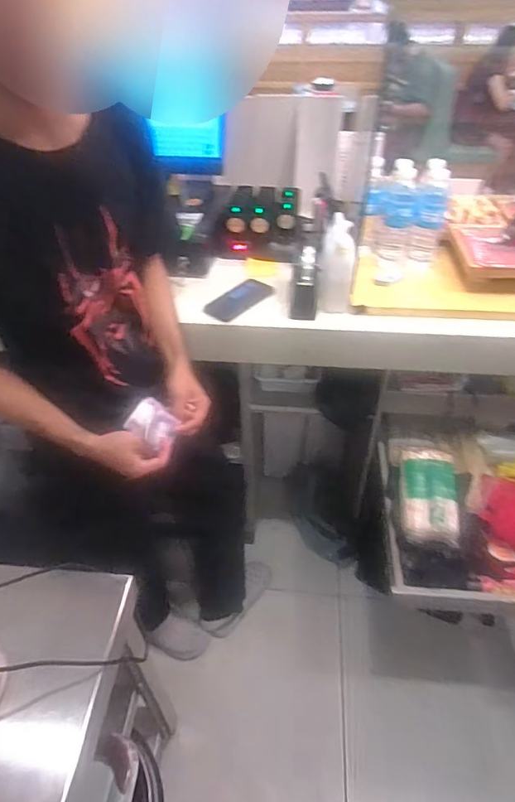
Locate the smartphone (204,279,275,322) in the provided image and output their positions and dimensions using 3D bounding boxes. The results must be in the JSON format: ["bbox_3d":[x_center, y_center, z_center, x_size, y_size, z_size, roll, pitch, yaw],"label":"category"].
[{"bbox_3d":[-0.039,-0.228,1.060,0.079,0.012,0.171,28,51,28],"label":"smartphone"}]

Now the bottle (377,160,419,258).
[{"bbox_3d":[0.317,-0.425,1.072,0.079,0.194,0.075,11,45,13],"label":"bottle"}]

